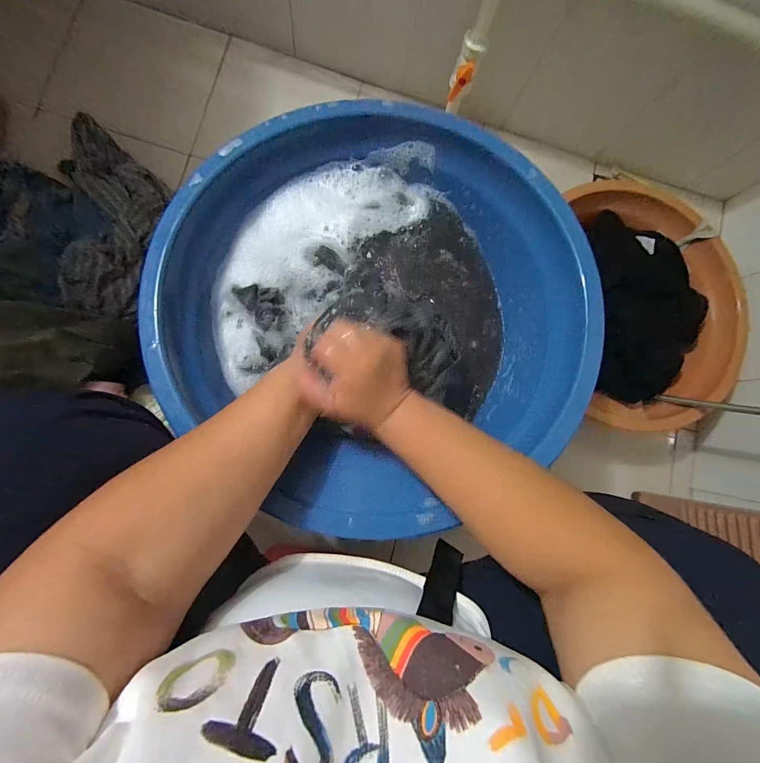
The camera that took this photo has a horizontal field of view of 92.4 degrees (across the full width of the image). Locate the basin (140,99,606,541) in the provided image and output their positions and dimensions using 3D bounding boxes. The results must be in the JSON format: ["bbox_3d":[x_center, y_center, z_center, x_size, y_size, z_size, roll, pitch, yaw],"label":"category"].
[{"bbox_3d":[0.004,-0.099,0.427,0.466,0.149,0.442,1,84,-7],"label":"basin"}]

